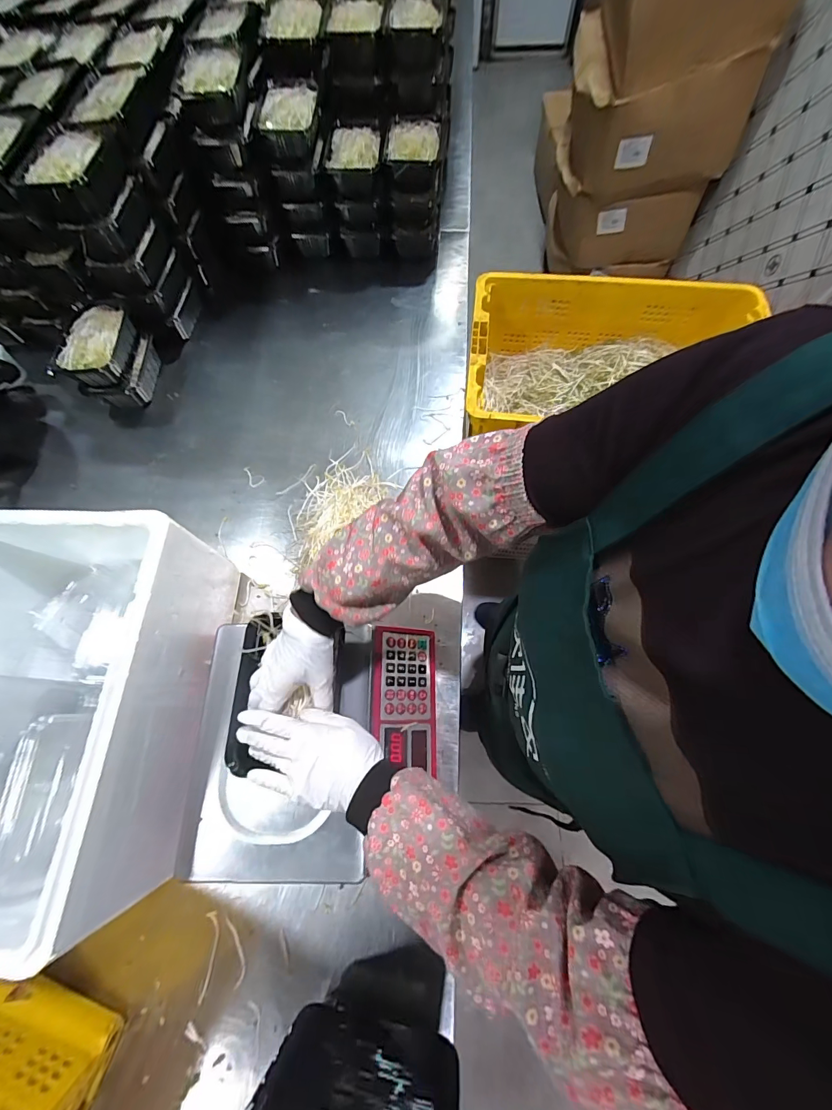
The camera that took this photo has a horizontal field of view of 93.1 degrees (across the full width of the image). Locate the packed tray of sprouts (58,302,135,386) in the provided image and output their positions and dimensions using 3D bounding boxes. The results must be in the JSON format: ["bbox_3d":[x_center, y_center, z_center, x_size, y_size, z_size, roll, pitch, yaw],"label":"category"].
[{"bbox_3d":[-0.612,-0.400,0.753,0.106,0.049,0.152,0,70,1],"label":"packed tray of sprouts"}]

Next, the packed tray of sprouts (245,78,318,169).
[{"bbox_3d":[-0.255,-0.868,0.793,0.134,0.073,0.176,-2,70,0],"label":"packed tray of sprouts"}]

